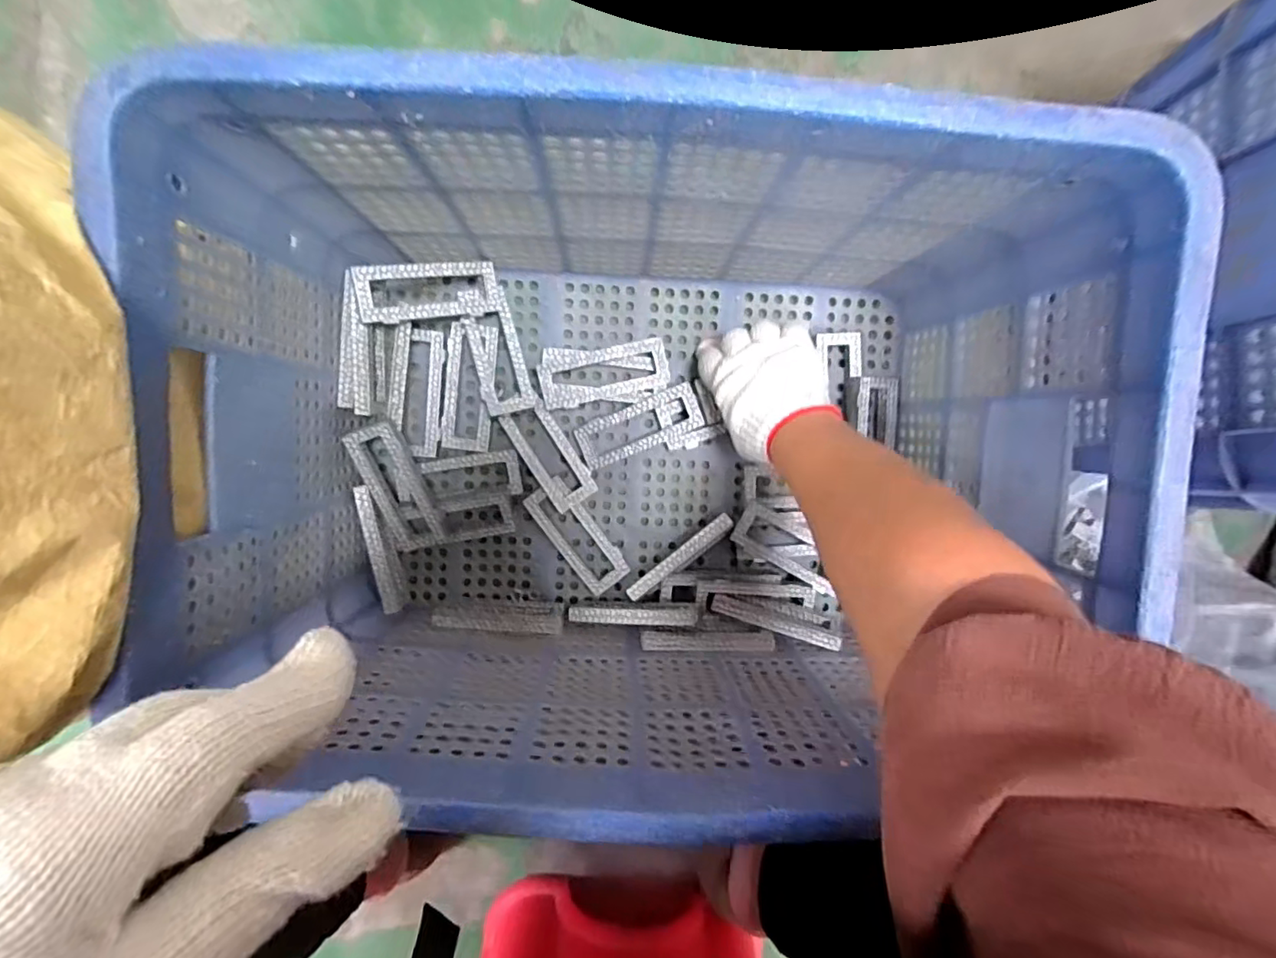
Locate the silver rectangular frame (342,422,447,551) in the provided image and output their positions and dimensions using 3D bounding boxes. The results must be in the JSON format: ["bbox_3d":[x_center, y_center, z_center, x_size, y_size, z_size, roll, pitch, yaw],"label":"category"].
[{"bbox_3d":[-0.208,0.007,0.507,0.043,0.021,0.113,-17,111,4],"label":"silver rectangular frame"}]

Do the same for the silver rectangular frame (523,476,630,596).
[{"bbox_3d":[-0.057,0.055,0.546,0.047,0.014,0.113,-38,96,0],"label":"silver rectangular frame"}]

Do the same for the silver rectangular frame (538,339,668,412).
[{"bbox_3d":[-0.029,-0.090,0.518,0.113,0.006,0.043,-14,97,-2],"label":"silver rectangular frame"}]

